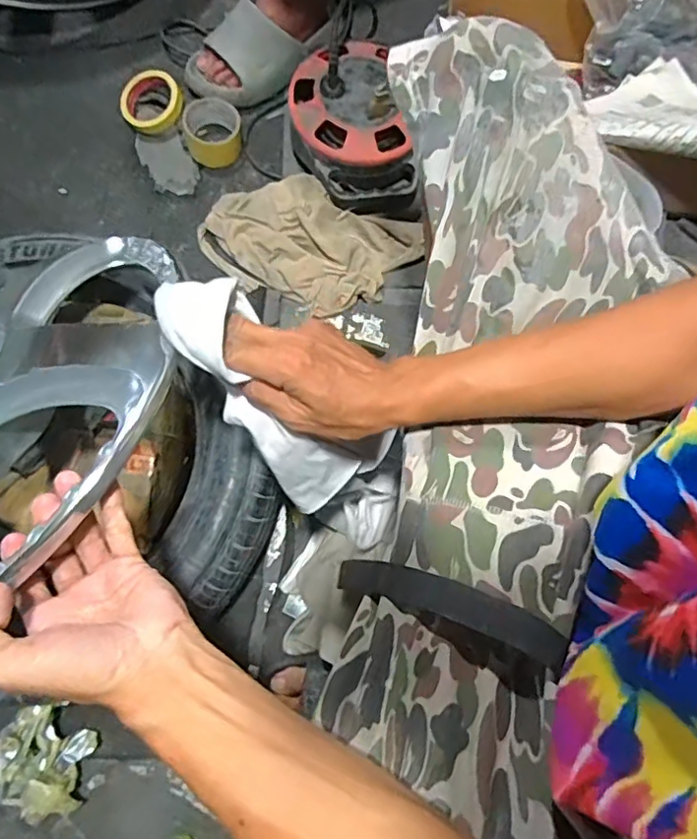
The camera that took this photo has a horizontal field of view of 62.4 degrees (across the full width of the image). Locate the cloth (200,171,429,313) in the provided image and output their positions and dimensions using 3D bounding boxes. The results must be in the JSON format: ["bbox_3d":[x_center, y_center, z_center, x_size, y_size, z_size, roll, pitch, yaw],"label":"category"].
[{"bbox_3d":[-0.059,-0.263,0.826,0.292,0.047,0.194,27,76,8],"label":"cloth"}]

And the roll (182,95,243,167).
[{"bbox_3d":[-0.205,-0.429,0.857,0.080,0.055,0.076,0,74,0],"label":"roll"}]

